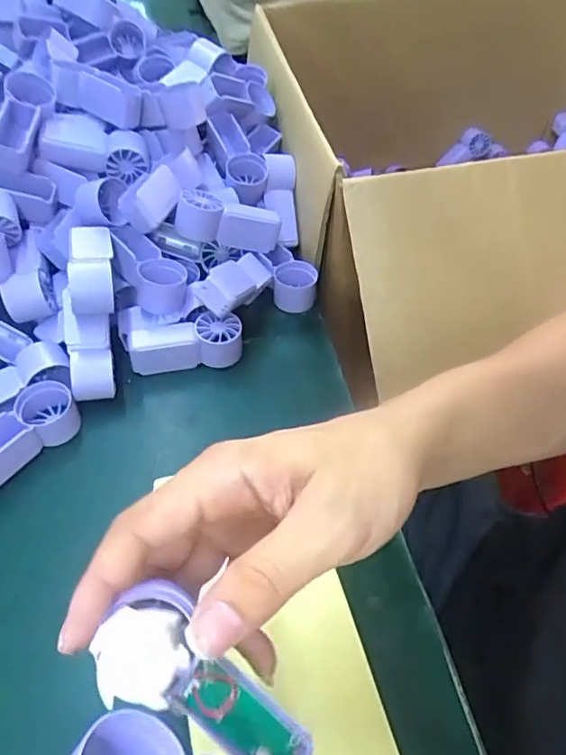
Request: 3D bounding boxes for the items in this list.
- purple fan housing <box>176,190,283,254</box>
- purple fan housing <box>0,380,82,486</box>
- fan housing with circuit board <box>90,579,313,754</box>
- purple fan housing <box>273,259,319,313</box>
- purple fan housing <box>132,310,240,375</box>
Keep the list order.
[{"bbox_3d":[-0.050,-0.139,0.482,0.089,0.035,0.033,10,51,-16],"label":"purple fan housing"},{"bbox_3d":[-0.191,0.042,0.388,0.039,0.032,0.090,38,60,23],"label":"purple fan housing"},{"bbox_3d":[-0.026,0.113,0.199,0.086,0.023,0.039,45,54,-18],"label":"fan housing with circuit board"},{"bbox_3d":[0.011,-0.082,0.495,0.038,0.034,0.038,2,53,-1],"label":"purple fan housing"},{"bbox_3d":[-0.079,-0.027,0.446,0.088,0.041,0.029,-4,53,-6],"label":"purple fan housing"}]

